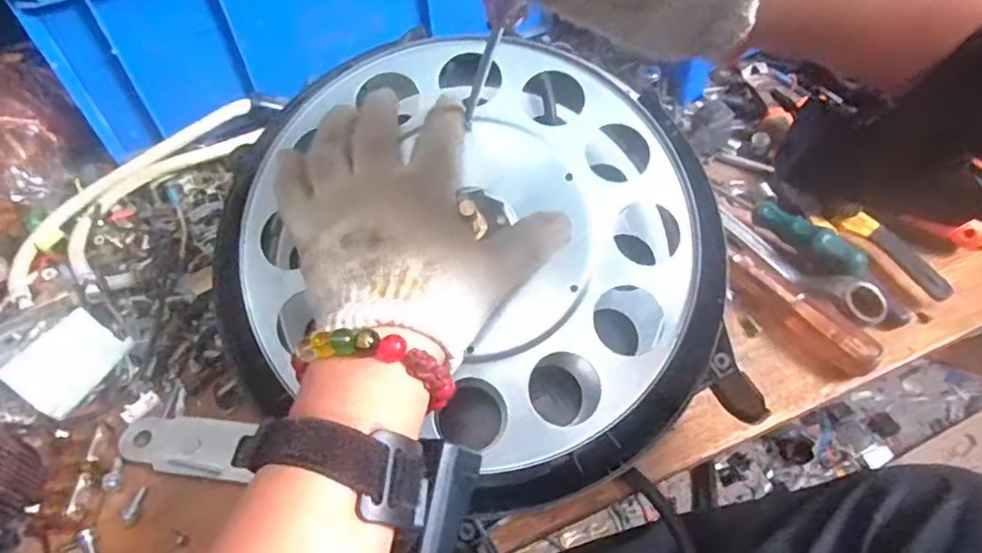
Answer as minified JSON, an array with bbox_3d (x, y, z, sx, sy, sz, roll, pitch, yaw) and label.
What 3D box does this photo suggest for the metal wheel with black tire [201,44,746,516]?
[{"bbox_3d":[-0.011,-0.008,0.377,0.276,0.072,0.289,0,75,1],"label":"metal wheel with black tire"}]

